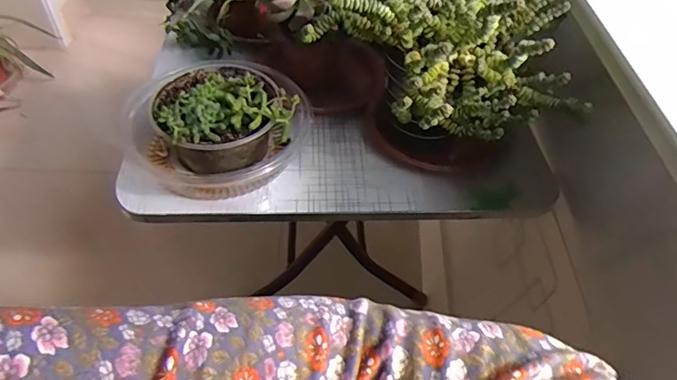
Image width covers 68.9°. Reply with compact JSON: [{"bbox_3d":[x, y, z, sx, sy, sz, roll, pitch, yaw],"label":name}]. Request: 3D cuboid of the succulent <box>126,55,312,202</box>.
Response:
[{"bbox_3d":[-0.146,-0.098,0.651,0.209,0.138,0.210,5,48,2],"label":"succulent"}]

